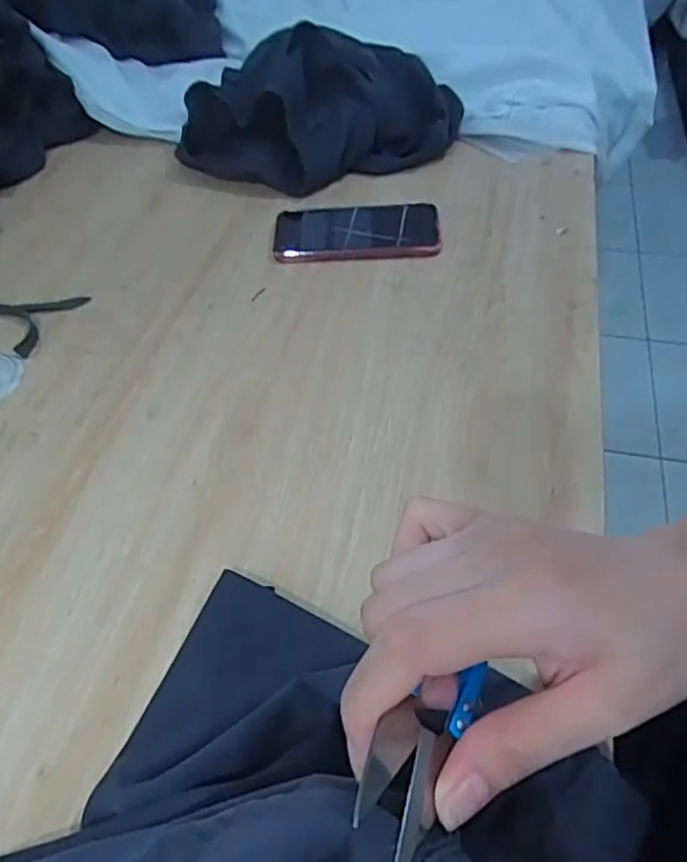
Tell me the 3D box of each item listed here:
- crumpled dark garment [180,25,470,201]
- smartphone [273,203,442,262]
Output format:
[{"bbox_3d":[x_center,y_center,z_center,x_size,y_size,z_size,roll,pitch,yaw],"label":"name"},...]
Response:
[{"bbox_3d":[-0.028,-0.376,0.775,0.314,0.103,0.209,8,49,10],"label":"crumpled dark garment"},{"bbox_3d":[0.013,-0.202,0.673,0.164,0.015,0.094,-2,48,1],"label":"smartphone"}]

